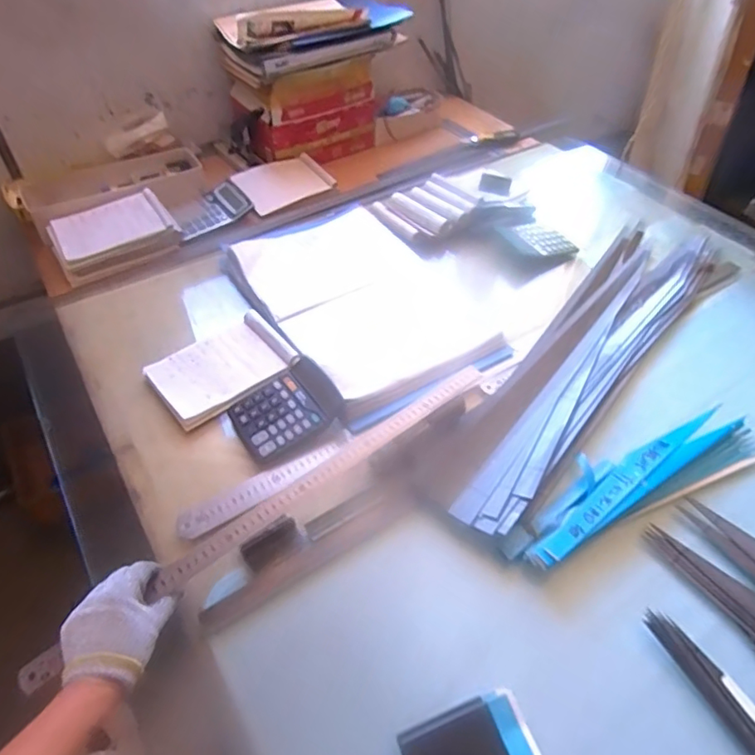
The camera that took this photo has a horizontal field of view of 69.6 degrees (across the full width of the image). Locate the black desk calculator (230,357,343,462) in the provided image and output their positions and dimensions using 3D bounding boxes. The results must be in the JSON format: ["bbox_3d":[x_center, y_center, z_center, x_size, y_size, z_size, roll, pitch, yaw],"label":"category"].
[{"bbox_3d":[-0.129,0.042,0.760,0.145,0.036,0.118,-31,57,-26],"label":"black desk calculator"}]

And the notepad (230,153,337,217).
[{"bbox_3d":[-0.210,-0.431,1.194,0.205,0.031,0.141,-36,56,-29],"label":"notepad"}]

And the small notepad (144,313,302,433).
[{"bbox_3d":[-0.235,-0.017,0.820,0.195,0.029,0.145,-30,57,-25],"label":"small notepad"}]

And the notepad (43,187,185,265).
[{"bbox_3d":[-0.503,-0.290,1.027,0.207,0.024,0.138,-29,60,-23],"label":"notepad"}]

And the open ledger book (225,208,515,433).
[{"bbox_3d":[-0.029,-0.136,0.937,0.337,0.047,0.498,-24,52,-28],"label":"open ledger book"}]

